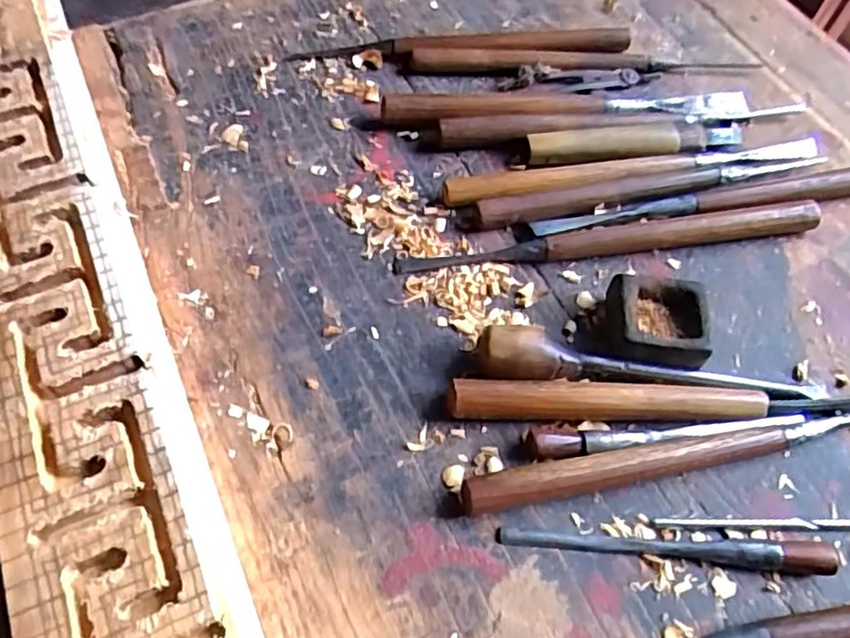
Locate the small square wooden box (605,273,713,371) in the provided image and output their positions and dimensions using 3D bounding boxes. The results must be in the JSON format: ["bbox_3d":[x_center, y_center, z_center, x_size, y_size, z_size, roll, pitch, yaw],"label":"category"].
[{"bbox_3d":[0.122,0.002,0.352,0.047,0.032,0.045,9,60,2],"label":"small square wooden box"}]

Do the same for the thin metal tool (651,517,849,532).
[{"bbox_3d":[0.158,0.096,0.312,0.101,0.004,0.006,2,60,-2],"label":"thin metal tool"}]

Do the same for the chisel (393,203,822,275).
[{"bbox_3d":[0.109,-0.047,0.385,0.249,0.015,0.013,-6,60,-6],"label":"chisel"}]

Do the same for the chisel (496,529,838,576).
[{"bbox_3d":[0.111,0.103,0.304,0.153,0.009,0.012,5,59,0],"label":"chisel"}]

